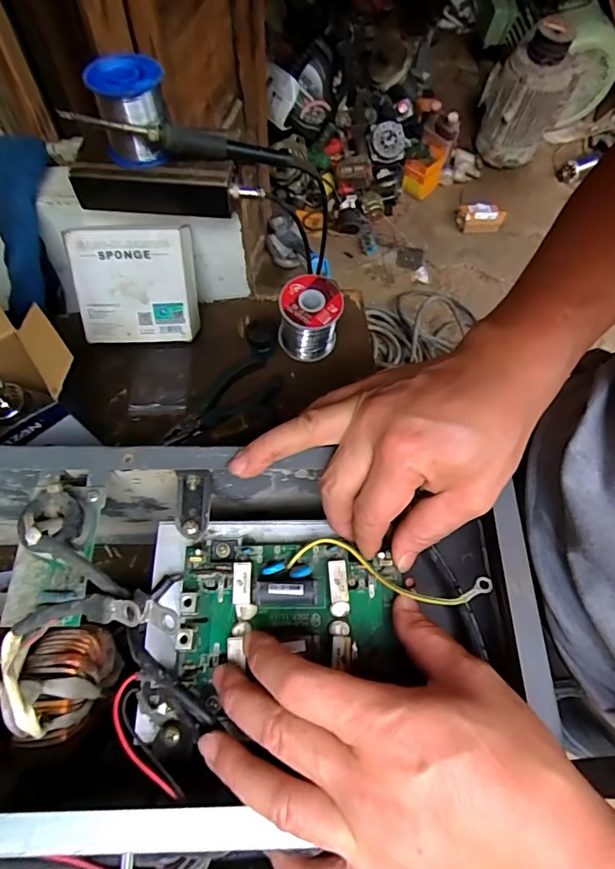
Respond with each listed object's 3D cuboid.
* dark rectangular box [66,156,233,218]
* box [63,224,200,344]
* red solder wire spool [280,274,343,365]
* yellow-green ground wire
[{"bbox_3d":[-0.133,-0.217,0.422,0.130,0.041,0.026,-2,64,-3],"label":"dark rectangular box"},{"bbox_3d":[-0.160,-0.139,0.453,0.106,0.102,0.020,-4,29,-10],"label":"box"},{"bbox_3d":[0.001,-0.116,0.493,0.065,0.071,0.054,-9,64,-6],"label":"red solder wire spool"},{"bbox_3d":[0.044,0.075,0.264,0.106,0.018,0.021,15,64,6],"label":"yellow-green ground wire"}]

